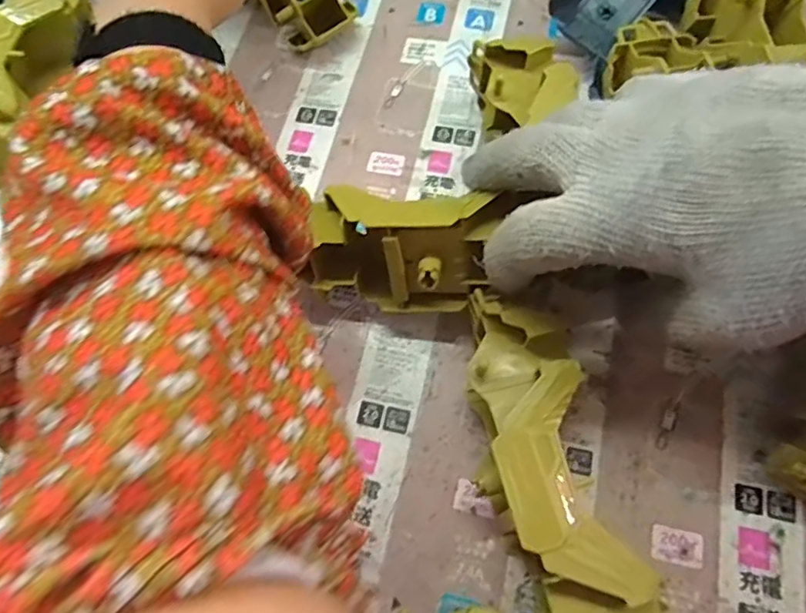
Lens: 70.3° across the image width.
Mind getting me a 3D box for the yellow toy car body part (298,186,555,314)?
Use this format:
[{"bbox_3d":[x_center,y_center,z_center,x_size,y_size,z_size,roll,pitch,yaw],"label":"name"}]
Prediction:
[{"bbox_3d":[0.005,-0.034,0.294,0.106,0.051,0.055,10,69,7],"label":"yellow toy car body part"}]

